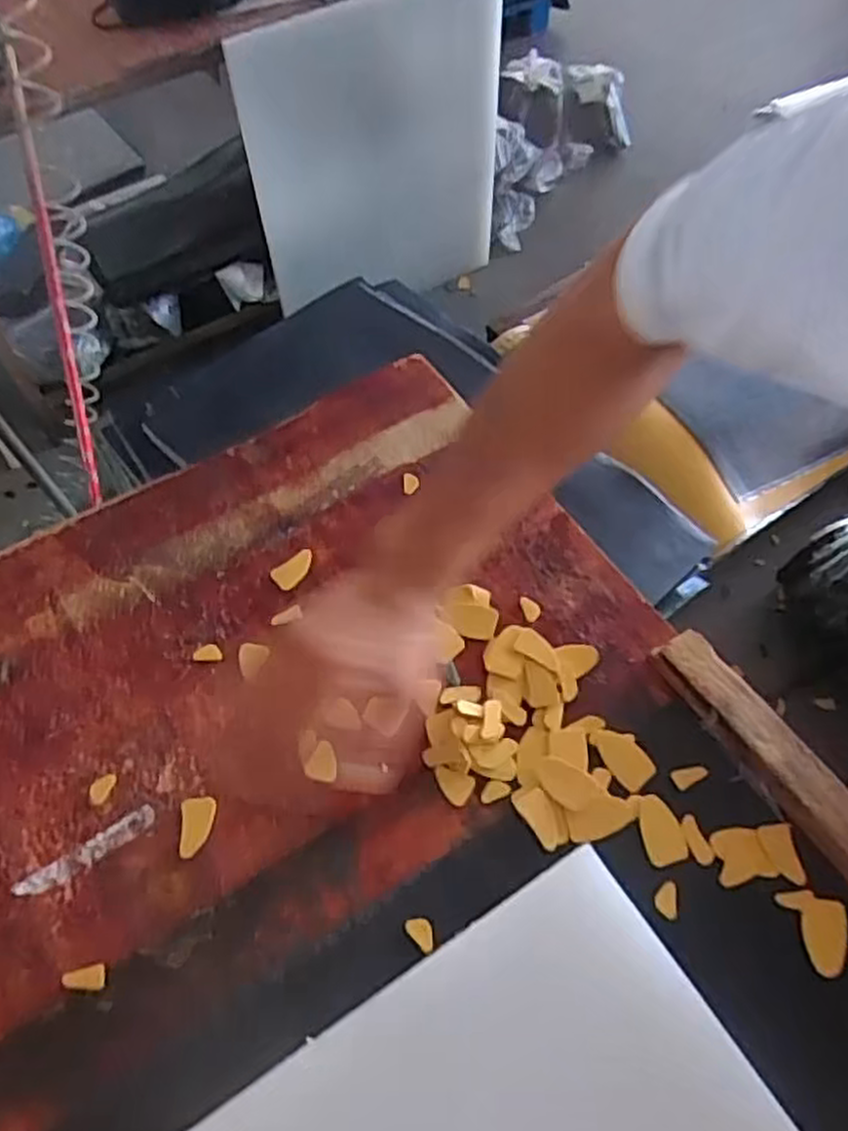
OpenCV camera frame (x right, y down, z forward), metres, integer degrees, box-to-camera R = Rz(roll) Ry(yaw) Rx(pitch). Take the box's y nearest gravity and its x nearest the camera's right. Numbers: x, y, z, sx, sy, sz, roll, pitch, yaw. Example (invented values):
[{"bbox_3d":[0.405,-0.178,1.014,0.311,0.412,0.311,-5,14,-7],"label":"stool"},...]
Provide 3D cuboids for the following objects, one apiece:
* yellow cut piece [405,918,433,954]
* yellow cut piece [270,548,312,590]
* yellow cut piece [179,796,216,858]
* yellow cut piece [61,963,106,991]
[{"bbox_3d":[-0.001,0.221,0.462,0.014,0.008,0.022,-40,66,-21],"label":"yellow cut piece"},{"bbox_3d":[-0.100,0.003,0.598,0.036,0.004,0.023,-33,64,-18],"label":"yellow cut piece"},{"bbox_3d":[-0.146,0.168,0.496,0.022,0.004,0.036,-3,59,-2],"label":"yellow cut piece"},{"bbox_3d":[-0.200,0.242,0.451,0.025,0.005,0.013,-1,59,-1],"label":"yellow cut piece"}]

